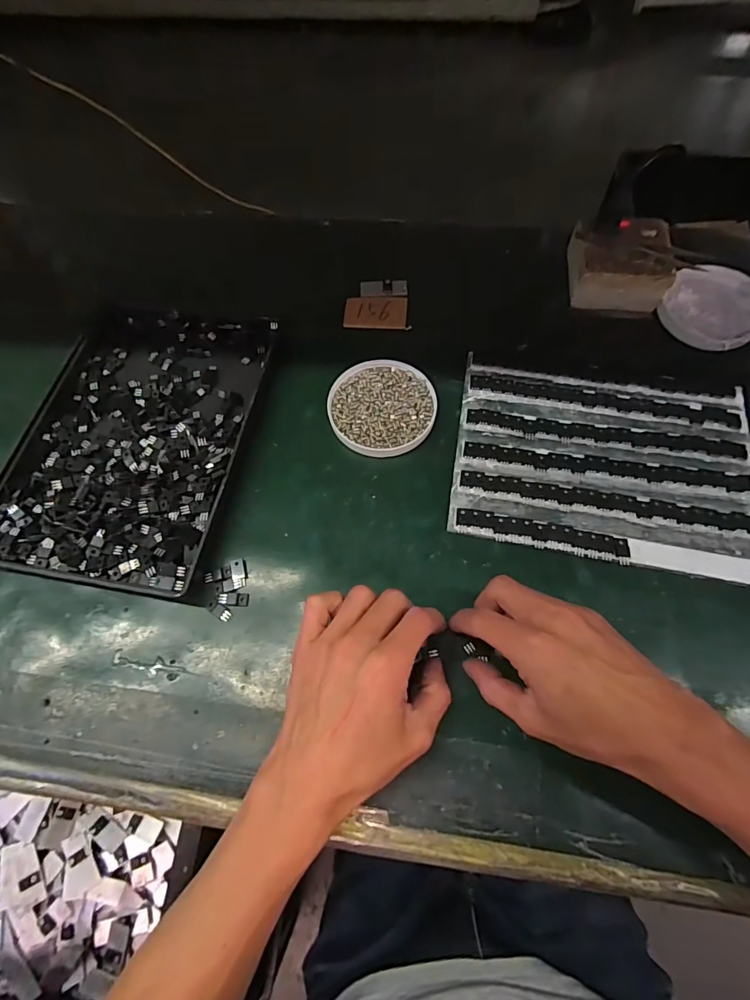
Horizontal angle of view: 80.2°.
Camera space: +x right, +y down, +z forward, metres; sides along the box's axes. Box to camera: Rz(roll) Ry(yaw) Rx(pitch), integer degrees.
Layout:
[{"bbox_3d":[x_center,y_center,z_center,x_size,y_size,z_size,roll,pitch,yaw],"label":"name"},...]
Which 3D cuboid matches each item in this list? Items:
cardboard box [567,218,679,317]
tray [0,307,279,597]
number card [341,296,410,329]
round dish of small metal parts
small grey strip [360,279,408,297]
[{"bbox_3d":[0.248,-0.241,0.458,0.091,0.046,0.094,7,66,6],"label":"cardboard box"},{"bbox_3d":[-0.213,-0.066,0.407,0.200,0.027,0.279,9,66,7],"label":"tray"},{"bbox_3d":[0.001,-0.201,0.475,0.065,0.004,0.044,2,66,4],"label":"number card"},{"bbox_3d":[0.007,-0.087,0.414,0.095,0.011,0.099,-1,65,2],"label":"round dish of small metal parts"},{"bbox_3d":[0.010,-0.232,0.487,0.050,0.004,0.026,-2,65,2],"label":"small grey strip"}]

